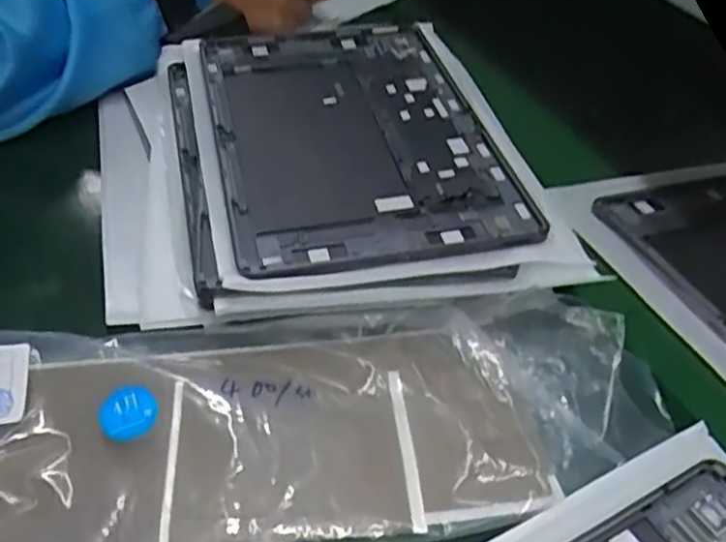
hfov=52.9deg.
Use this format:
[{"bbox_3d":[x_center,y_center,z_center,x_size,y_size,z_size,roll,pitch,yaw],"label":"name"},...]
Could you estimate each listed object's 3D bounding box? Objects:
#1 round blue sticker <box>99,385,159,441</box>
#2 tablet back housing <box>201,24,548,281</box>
[{"bbox_3d":[-0.105,0.063,0.325,0.025,0.004,0.025,-4,57,6],"label":"round blue sticker"},{"bbox_3d":[-0.007,-0.090,0.459,0.165,0.010,0.252,-7,45,-13],"label":"tablet back housing"}]

